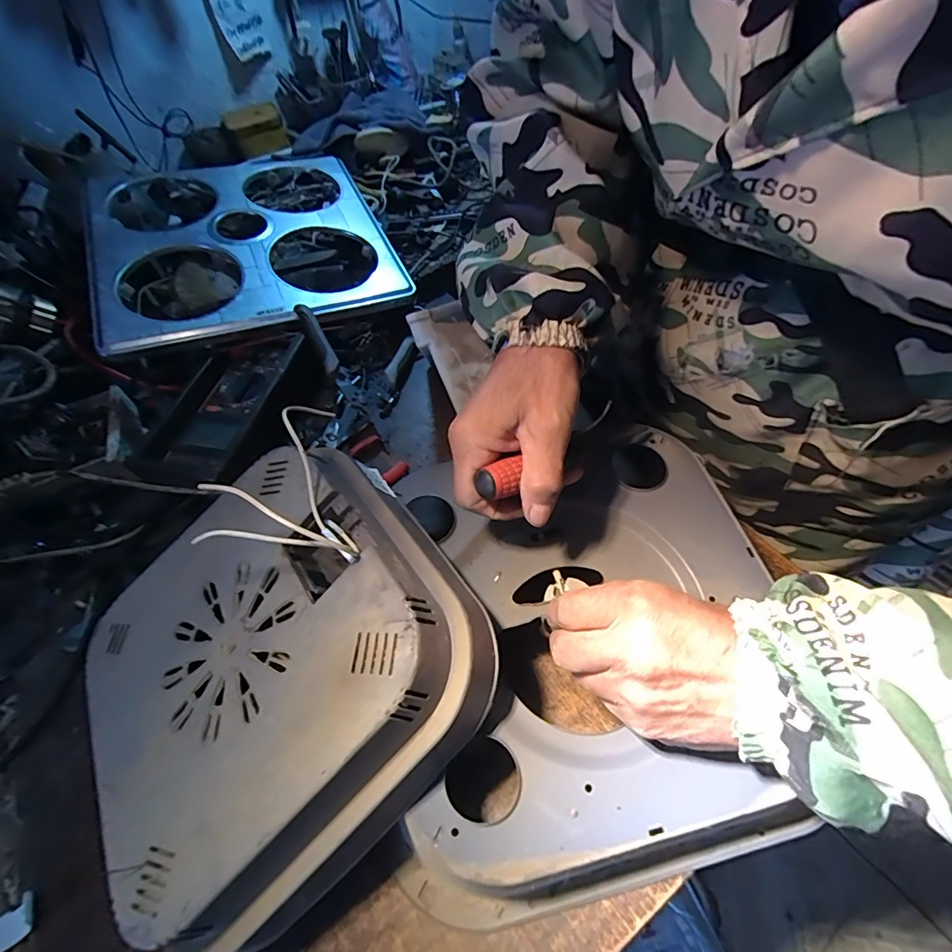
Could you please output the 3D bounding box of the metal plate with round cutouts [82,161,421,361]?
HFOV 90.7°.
[{"bbox_3d":[-0.317,-0.330,0.621,0.350,0.028,0.377,-20,61,-17],"label":"metal plate with round cutouts"}]

